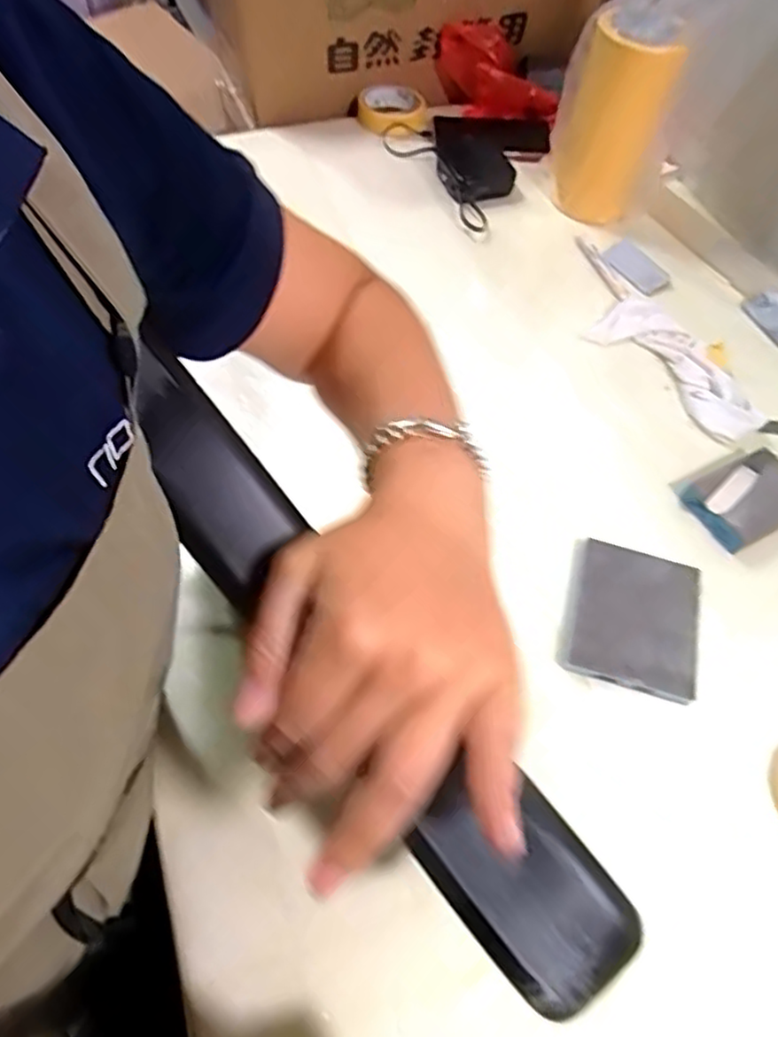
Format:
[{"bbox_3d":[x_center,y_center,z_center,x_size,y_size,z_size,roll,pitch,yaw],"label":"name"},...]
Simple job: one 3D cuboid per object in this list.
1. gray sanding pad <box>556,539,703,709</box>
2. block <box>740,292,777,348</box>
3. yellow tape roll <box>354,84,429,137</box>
[{"bbox_3d":[0.196,0.081,0.549,0.100,0.022,0.115,17,57,6],"label":"gray sanding pad"},{"bbox_3d":[0.431,-0.221,0.754,0.041,0.016,0.078,-19,61,-16],"label":"block"},{"bbox_3d":[0.005,-0.551,0.923,0.091,0.025,0.102,-6,58,-9],"label":"yellow tape roll"}]

